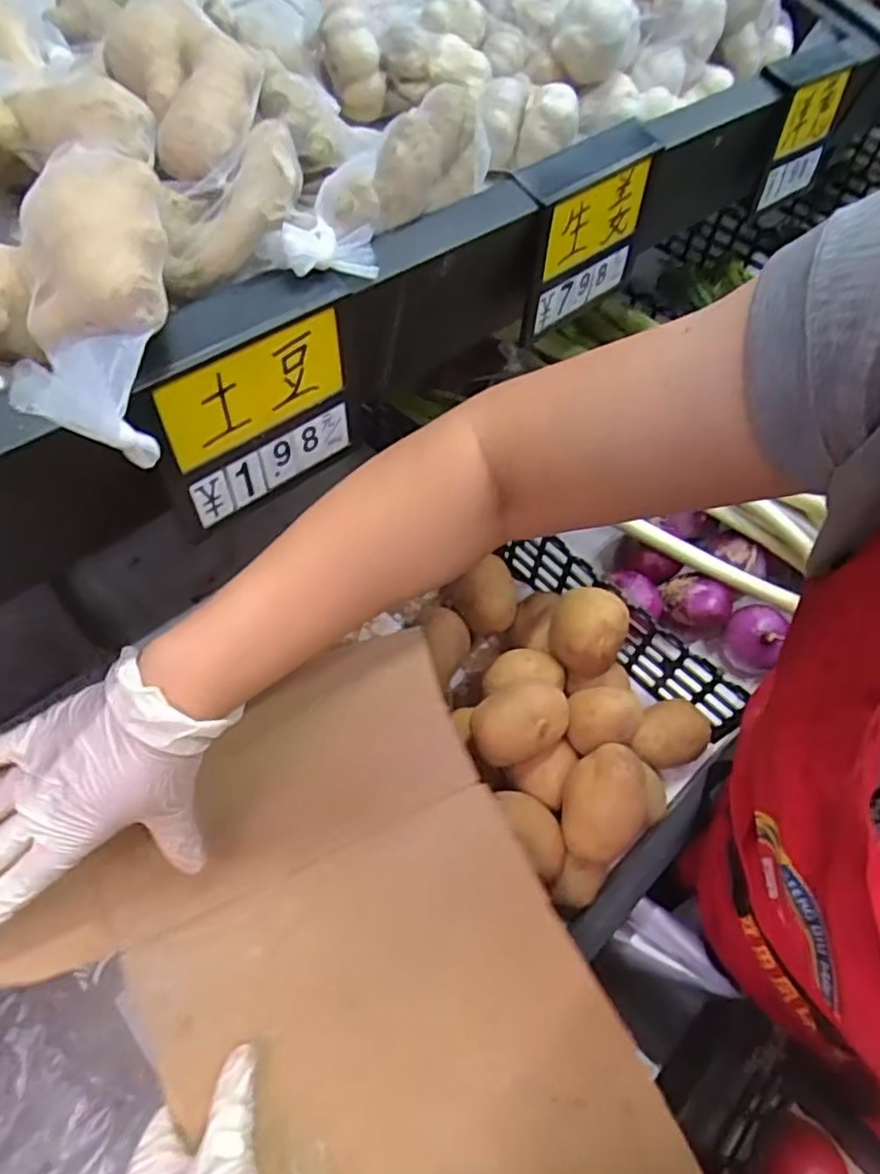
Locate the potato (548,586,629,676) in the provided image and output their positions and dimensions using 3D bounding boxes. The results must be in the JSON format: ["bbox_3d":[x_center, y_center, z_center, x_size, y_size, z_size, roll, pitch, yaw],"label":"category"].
[{"bbox_3d":[0.144,0.043,0.666,0.068,0.071,0.067,1,55,-1],"label":"potato"}]

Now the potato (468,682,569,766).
[{"bbox_3d":[0.070,0.123,0.613,0.096,0.057,0.064,-29,61,-20],"label":"potato"}]

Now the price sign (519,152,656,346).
[{"bbox_3d":[0.099,-0.225,0.451,0.107,0.091,0.005,-38,64,-24],"label":"price sign"}]

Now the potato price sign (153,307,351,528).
[{"bbox_3d":[-0.087,-0.084,0.339,0.097,0.084,0.004,-38,64,-24],"label":"potato price sign"}]

